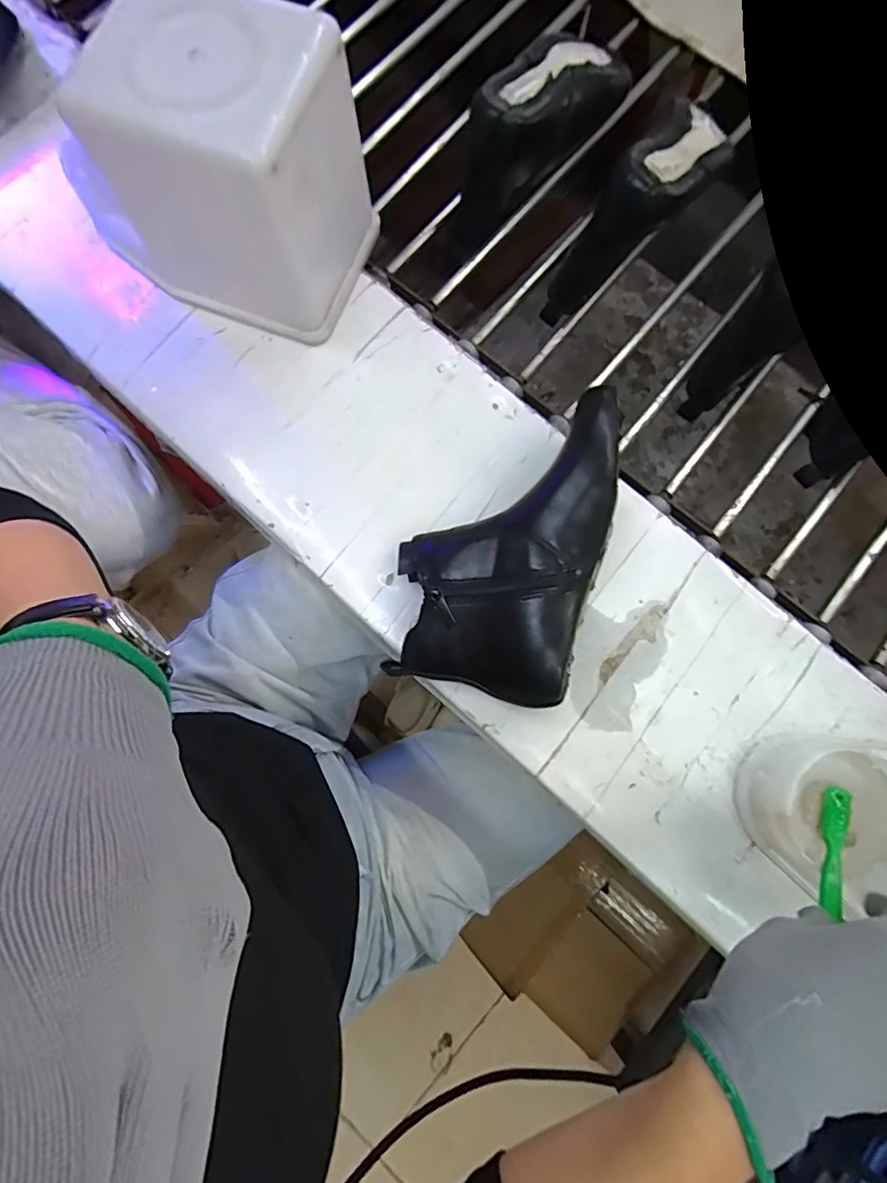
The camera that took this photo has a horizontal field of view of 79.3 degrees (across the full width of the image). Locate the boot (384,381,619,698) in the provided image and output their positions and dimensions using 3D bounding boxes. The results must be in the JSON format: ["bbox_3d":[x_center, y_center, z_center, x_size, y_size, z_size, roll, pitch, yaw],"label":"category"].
[{"bbox_3d":[0.046,-0.041,0.407,0.147,0.077,0.235,13,79,3],"label":"boot"}]

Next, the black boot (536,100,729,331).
[{"bbox_3d":[0.186,-0.356,0.492,0.076,0.102,0.225,37,81,7],"label":"black boot"}]

